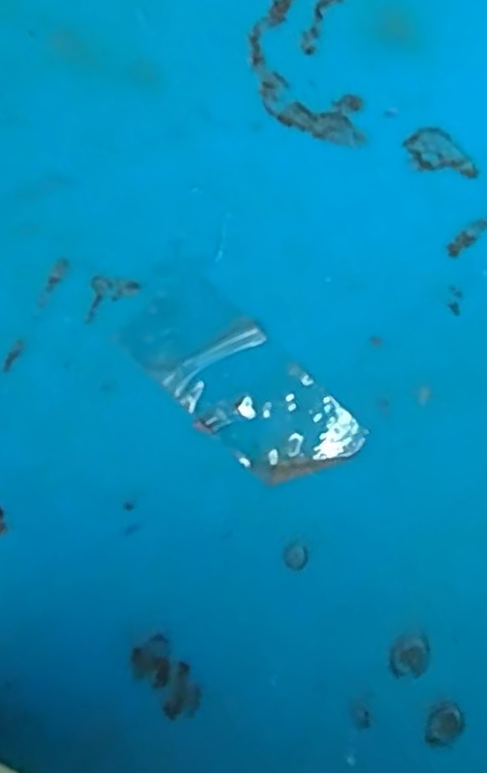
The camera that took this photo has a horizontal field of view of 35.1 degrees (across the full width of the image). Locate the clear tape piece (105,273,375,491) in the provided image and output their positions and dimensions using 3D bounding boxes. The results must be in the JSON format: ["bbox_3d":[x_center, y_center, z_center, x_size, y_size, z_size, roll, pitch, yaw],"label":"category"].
[{"bbox_3d":[0.000,0.000,0.083,0.012,0.004,0.027,-44,81,-10],"label":"clear tape piece"}]

